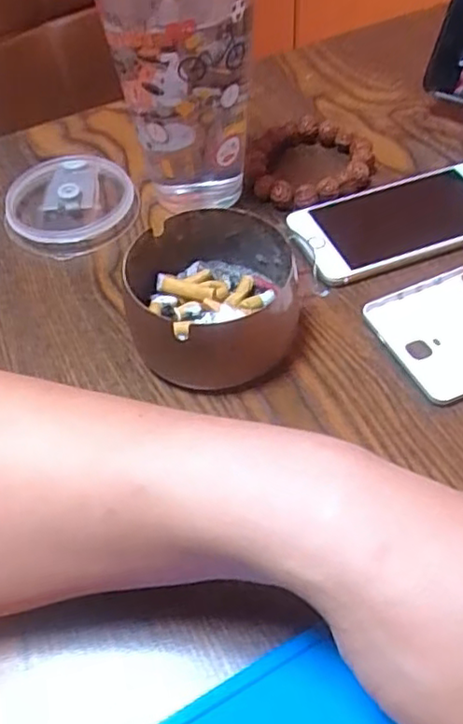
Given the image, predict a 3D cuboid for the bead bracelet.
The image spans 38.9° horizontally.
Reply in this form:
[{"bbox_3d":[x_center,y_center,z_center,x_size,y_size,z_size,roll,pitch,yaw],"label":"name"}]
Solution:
[{"bbox_3d":[0.052,-0.131,0.429,0.080,0.016,0.083,2,52,6],"label":"bead bracelet"}]

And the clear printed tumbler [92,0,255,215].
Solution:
[{"bbox_3d":[-0.031,-0.171,0.380,0.077,0.144,0.099,-11,51,-5],"label":"clear printed tumbler"}]

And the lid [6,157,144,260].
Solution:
[{"bbox_3d":[-0.101,-0.101,0.418,0.080,0.018,0.080,-2,51,2],"label":"lid"}]

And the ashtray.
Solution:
[{"bbox_3d":[-0.010,-0.031,0.335,0.088,0.046,0.090,-10,51,-4],"label":"ashtray"}]

